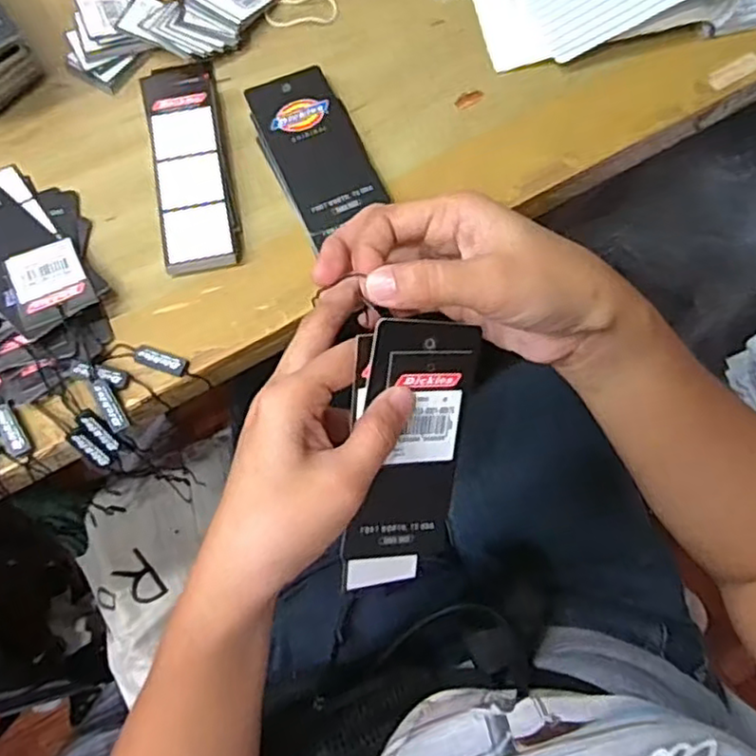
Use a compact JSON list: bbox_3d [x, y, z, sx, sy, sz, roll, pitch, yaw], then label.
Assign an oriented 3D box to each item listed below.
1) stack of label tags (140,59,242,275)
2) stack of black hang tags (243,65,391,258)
[{"bbox_3d":[-0.109,-0.128,0.384,0.044,0.017,0.143,-13,70,-4],"label":"stack of label tags"},{"bbox_3d":[-0.035,-0.131,0.385,0.055,0.009,0.113,-21,71,-7],"label":"stack of black hang tags"}]

